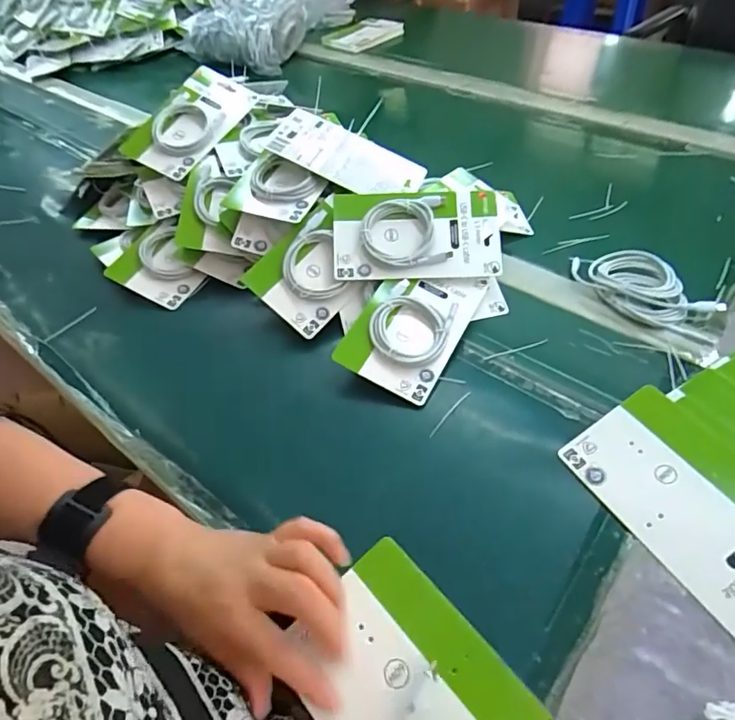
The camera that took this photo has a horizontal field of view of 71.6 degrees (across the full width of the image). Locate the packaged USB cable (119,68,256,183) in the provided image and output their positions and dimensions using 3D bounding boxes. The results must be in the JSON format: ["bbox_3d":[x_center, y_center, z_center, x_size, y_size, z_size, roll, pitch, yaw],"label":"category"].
[{"bbox_3d":[-0.239,-0.325,0.696,0.098,0.034,0.185,36,68,-1],"label":"packaged USB cable"}]

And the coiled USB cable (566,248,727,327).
[{"bbox_3d":[0.299,-0.083,0.560,0.112,0.023,0.114,-4,48,2],"label":"coiled USB cable"}]

